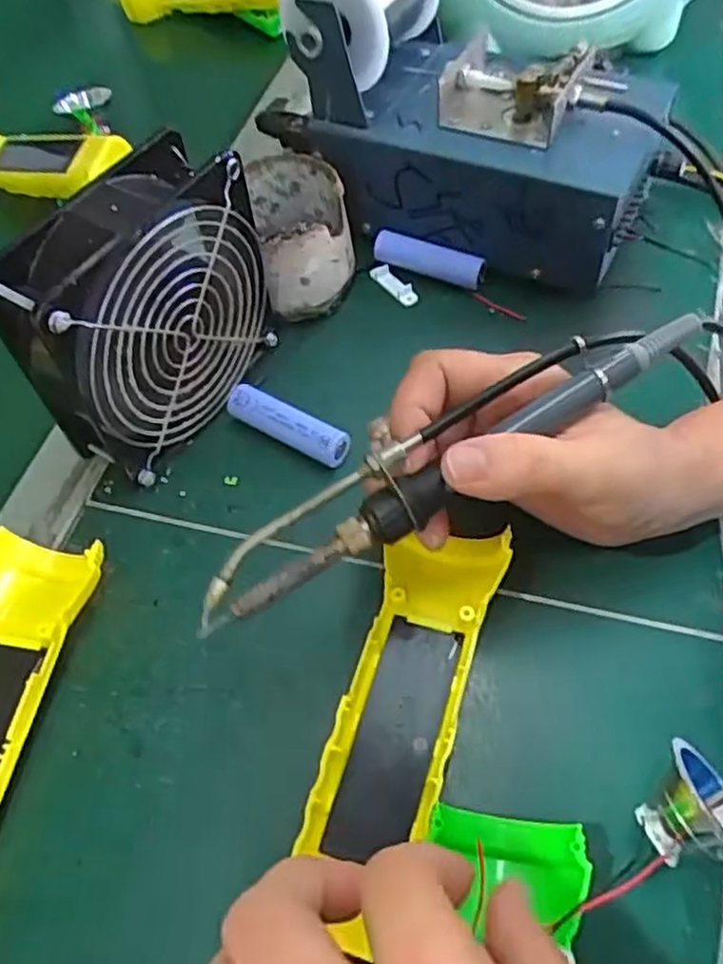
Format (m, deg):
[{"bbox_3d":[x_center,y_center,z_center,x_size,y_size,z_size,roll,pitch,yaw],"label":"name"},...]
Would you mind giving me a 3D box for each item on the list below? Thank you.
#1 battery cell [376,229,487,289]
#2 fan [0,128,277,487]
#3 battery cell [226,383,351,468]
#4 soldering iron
[{"bbox_3d":[0.039,-0.129,0.420,0.067,0.019,0.017,15,59,14],"label":"battery cell"},{"bbox_3d":[-0.100,-0.074,0.334,0.046,0.121,0.120,27,62,20],"label":"fan"},{"bbox_3d":[-0.037,-0.028,0.360,0.066,0.018,0.016,28,63,21],"label":"battery cell"},{"bbox_3d":[0.033,-0.013,0.257,0.208,0.022,0.027,-31,59,-8],"label":"soldering iron"}]

